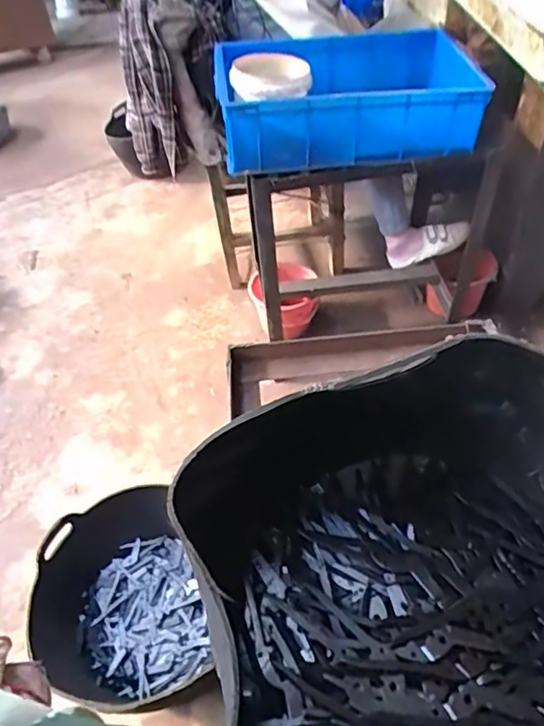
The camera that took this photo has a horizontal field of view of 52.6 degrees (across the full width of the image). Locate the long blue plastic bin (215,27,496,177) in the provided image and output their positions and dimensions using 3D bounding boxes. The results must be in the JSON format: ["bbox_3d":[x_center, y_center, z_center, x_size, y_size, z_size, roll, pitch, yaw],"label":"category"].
[{"bbox_3d":[0.145,-0.543,1.131,0.501,0.149,0.335,-9,46,-2],"label":"long blue plastic bin"}]

